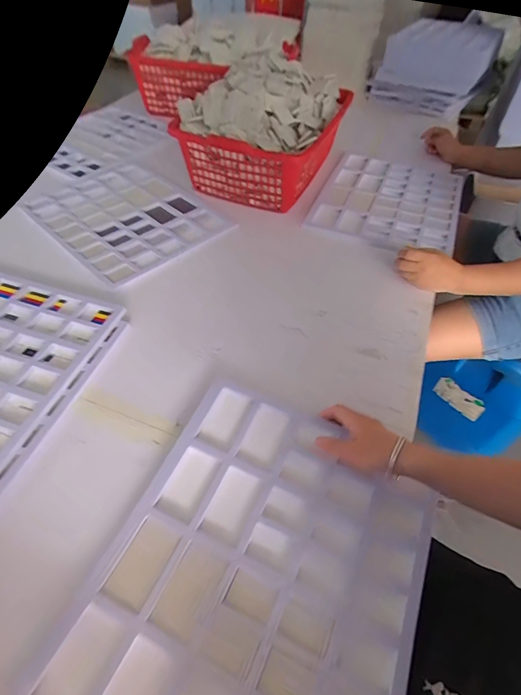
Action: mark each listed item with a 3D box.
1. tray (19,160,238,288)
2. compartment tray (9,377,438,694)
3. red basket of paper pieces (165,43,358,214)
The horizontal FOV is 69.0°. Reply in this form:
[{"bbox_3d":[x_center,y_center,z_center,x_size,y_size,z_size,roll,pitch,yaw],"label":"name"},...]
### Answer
[{"bbox_3d":[-0.308,-0.308,0.900,0.455,0.031,0.330,38,58,24],"label":"tray"},{"bbox_3d":[-0.002,0.252,0.434,0.343,0.048,0.407,22,53,14],"label":"compartment tray"},{"bbox_3d":[0.022,-0.557,0.984,0.306,0.233,0.421,24,54,15],"label":"red basket of paper pieces"}]

